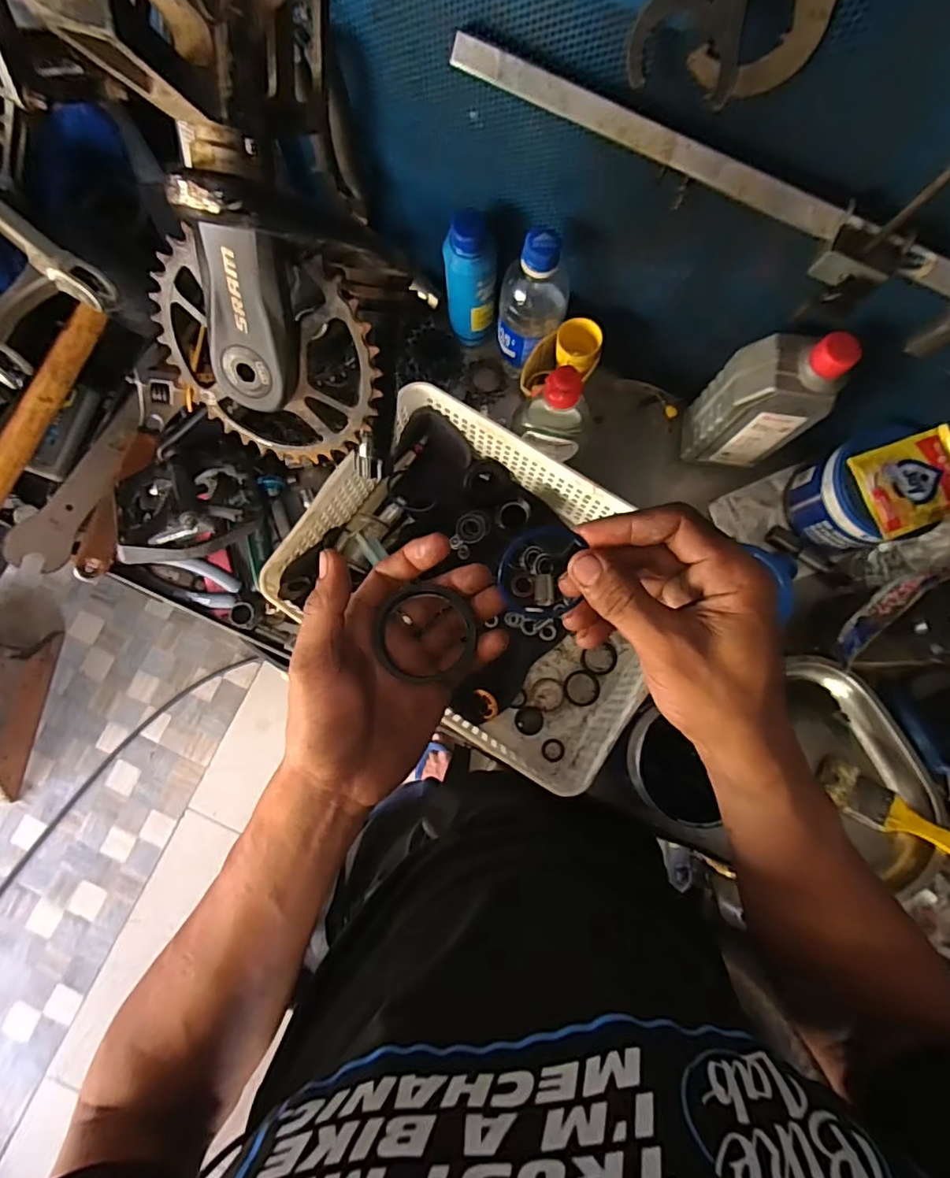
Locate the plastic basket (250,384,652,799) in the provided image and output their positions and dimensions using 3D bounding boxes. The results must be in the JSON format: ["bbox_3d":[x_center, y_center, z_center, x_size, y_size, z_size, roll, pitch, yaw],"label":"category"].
[{"bbox_3d":[0.008,-0.006,0.536,0.332,0.077,0.250,34,81,5],"label":"plastic basket"}]

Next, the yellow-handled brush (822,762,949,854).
[{"bbox_3d":[0.388,0.208,0.514,0.141,0.013,0.039,28,80,16],"label":"yellow-handled brush"}]

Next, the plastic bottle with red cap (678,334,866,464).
[{"bbox_3d":[0.259,-0.166,0.508,0.087,0.168,0.054,9,79,0],"label":"plastic bottle with red cap"}]

